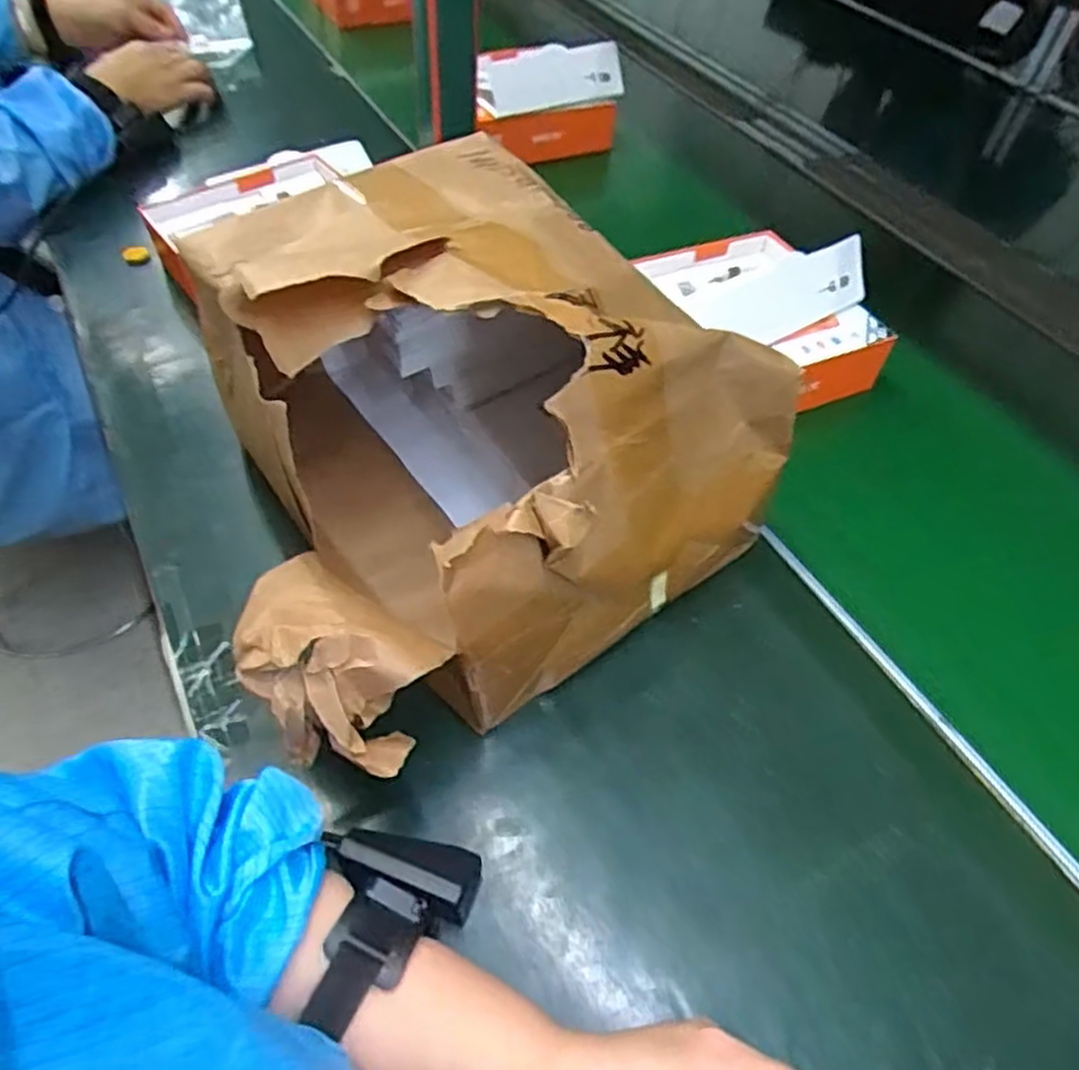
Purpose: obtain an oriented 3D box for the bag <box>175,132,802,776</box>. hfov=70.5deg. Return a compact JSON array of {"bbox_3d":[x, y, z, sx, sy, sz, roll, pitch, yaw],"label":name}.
[{"bbox_3d":[-0.075,-0.068,0.482,0.326,0.208,0.330,-34,58,-23],"label":"bag"}]

